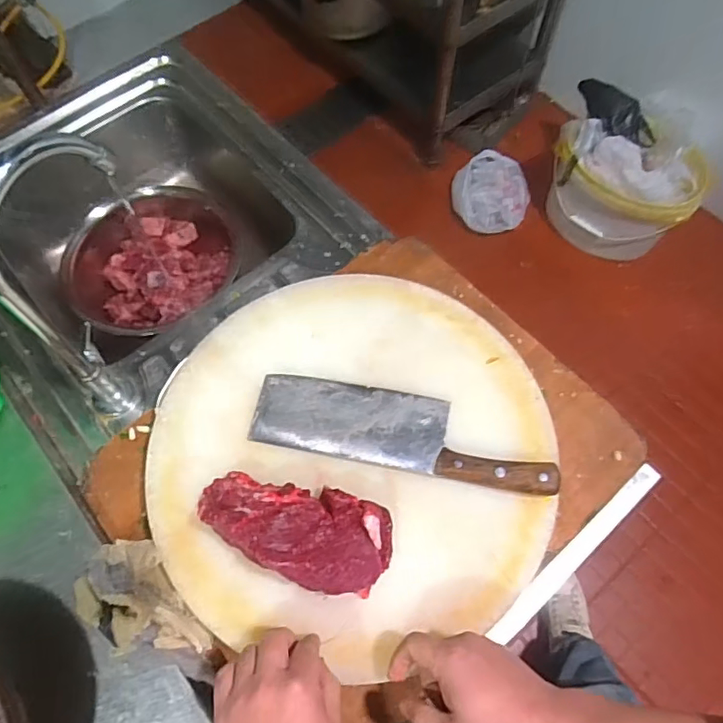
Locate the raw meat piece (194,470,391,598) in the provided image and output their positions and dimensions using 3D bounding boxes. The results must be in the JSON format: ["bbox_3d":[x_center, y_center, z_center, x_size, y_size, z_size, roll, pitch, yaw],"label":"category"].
[{"bbox_3d":[-0.062,0.152,0.501,0.178,0.059,0.084,17,67,8],"label":"raw meat piece"}]

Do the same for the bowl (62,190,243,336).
[{"bbox_3d":[-0.303,-0.143,0.837,0.245,0.116,0.245,0,66,1],"label":"bowl"}]

